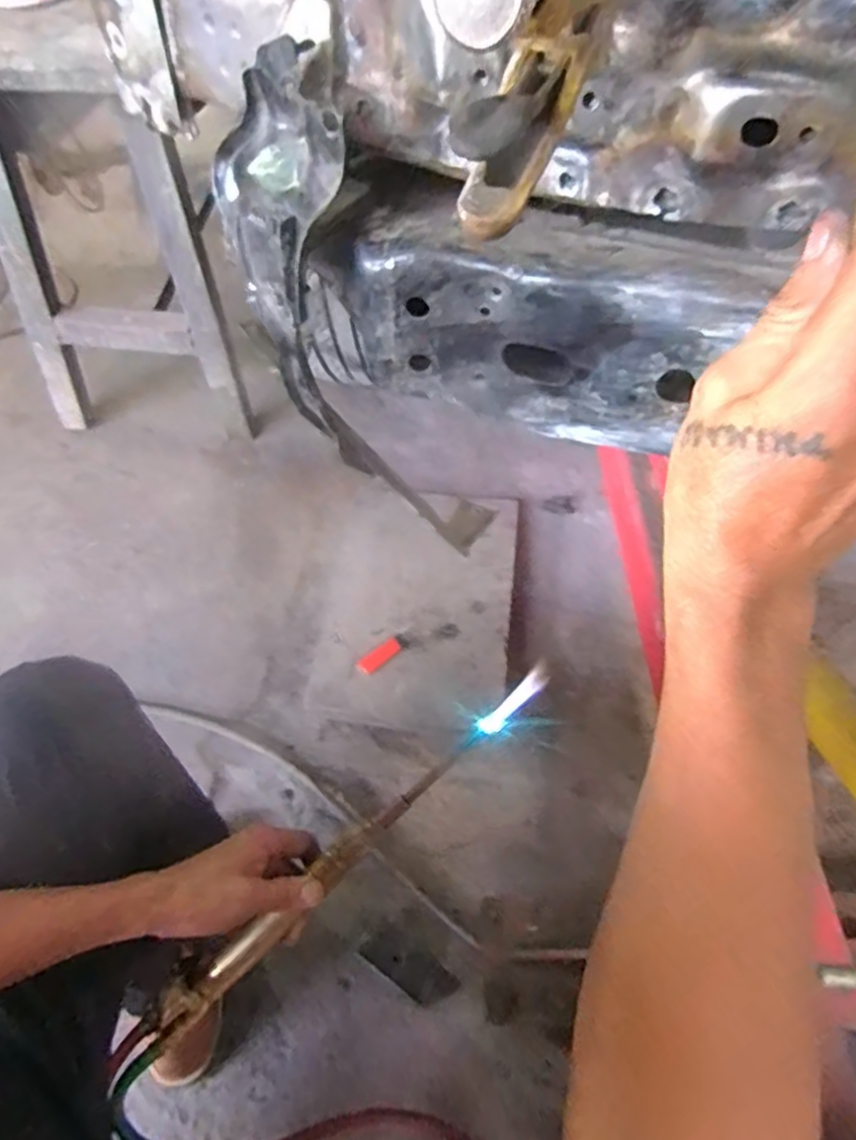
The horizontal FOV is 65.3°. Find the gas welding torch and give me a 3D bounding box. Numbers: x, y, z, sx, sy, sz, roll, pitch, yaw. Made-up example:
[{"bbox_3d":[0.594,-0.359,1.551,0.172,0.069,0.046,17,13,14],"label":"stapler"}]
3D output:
[{"bbox_3d":[-0.100,0.255,0.525,0.306,0.033,0.038,-41,59,-4],"label":"gas welding torch"}]

